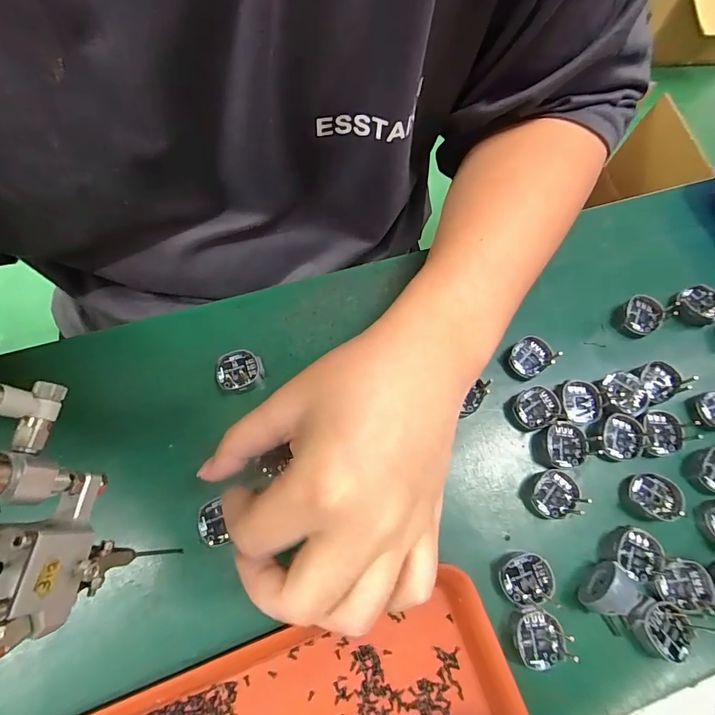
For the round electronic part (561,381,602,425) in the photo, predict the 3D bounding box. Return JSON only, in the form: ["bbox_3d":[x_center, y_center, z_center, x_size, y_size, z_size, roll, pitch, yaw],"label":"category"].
[{"bbox_3d":[0.143,0.029,0.261,0.026,0.005,0.029,-3,69,-3],"label":"round electronic part"}]

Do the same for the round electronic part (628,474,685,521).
[{"bbox_3d":[0.178,0.083,0.243,0.026,0.010,0.026,1,69,-2],"label":"round electronic part"}]

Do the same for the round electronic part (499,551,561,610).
[{"bbox_3d":[0.092,0.123,0.225,0.027,0.012,0.027,1,69,-2],"label":"round electronic part"}]

